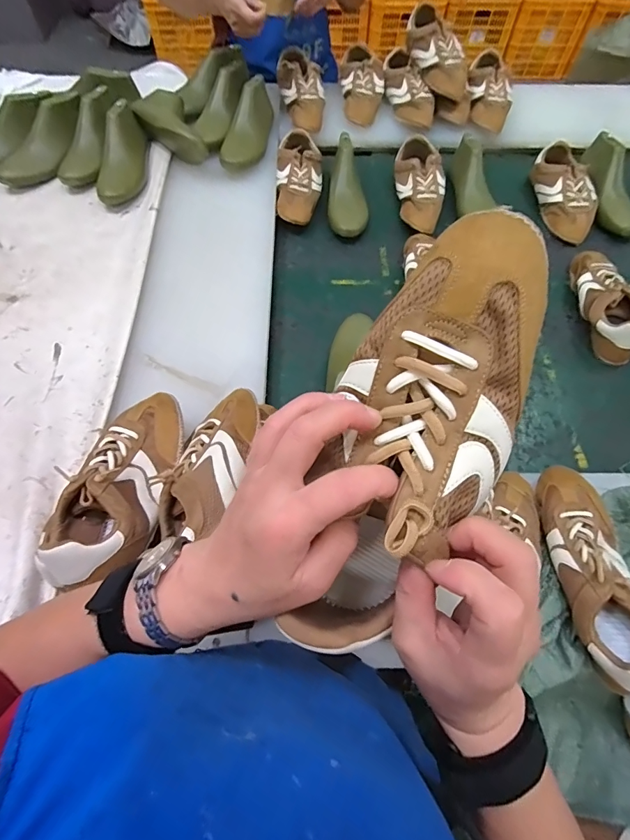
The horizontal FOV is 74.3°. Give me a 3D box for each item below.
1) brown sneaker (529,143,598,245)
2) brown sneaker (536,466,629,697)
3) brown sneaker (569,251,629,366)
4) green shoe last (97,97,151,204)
[{"bbox_3d":[0.545,-0.499,0.906,0.082,0.072,0.242,-5,64,-1],"label":"brown sneaker"},{"bbox_3d":[0.336,0.175,0.501,0.106,0.078,0.255,3,64,2],"label":"brown sneaker"},{"bbox_3d":[0.538,-0.218,0.771,0.083,0.074,0.224,2,64,2],"label":"brown sneaker"},{"bbox_3d":[-0.401,-0.558,0.879,0.087,0.084,0.247,2,74,1],"label":"green shoe last"}]

